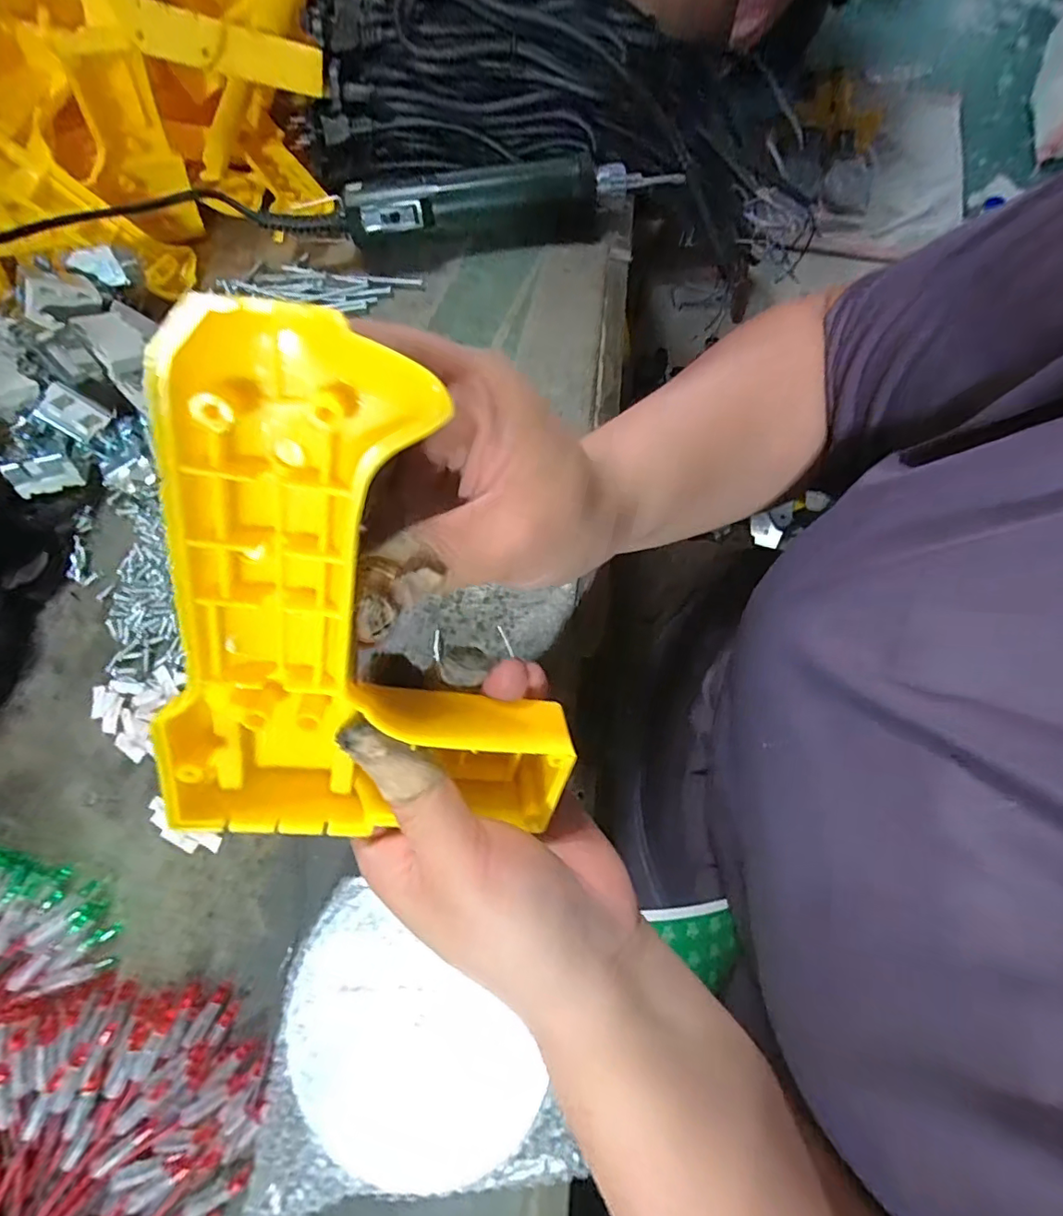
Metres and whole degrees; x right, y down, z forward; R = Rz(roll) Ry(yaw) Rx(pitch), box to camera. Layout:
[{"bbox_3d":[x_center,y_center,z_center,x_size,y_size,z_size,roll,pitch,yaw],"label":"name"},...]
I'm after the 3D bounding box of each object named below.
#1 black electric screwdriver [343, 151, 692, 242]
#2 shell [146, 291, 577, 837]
[{"bbox_3d":[-0.014,-0.299,0.394,0.241,0.042,0.039,-10,71,-2],"label":"black electric screwdriver"},{"bbox_3d":[-0.041,0.007,0.142,0.114,0.148,0.020,3,35,-11],"label":"shell"}]

